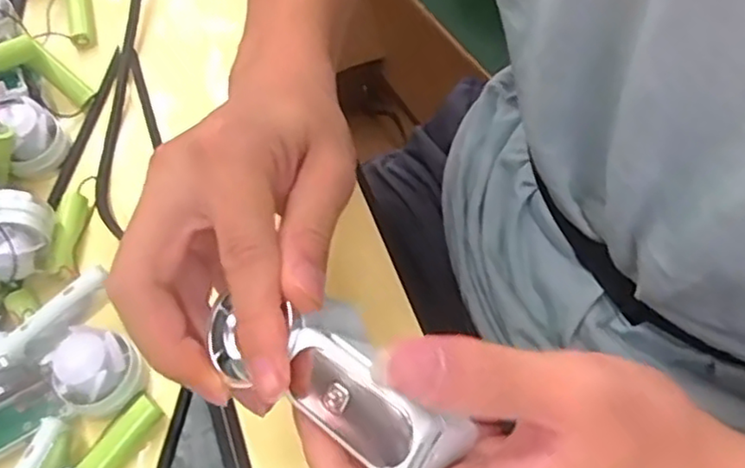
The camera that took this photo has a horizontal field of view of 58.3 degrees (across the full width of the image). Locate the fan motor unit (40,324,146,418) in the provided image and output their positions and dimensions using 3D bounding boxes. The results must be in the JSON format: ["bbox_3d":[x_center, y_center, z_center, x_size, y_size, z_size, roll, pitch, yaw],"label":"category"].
[{"bbox_3d":[-0.131,0.064,0.315,0.036,0.025,0.036,0,61,0],"label":"fan motor unit"}]

